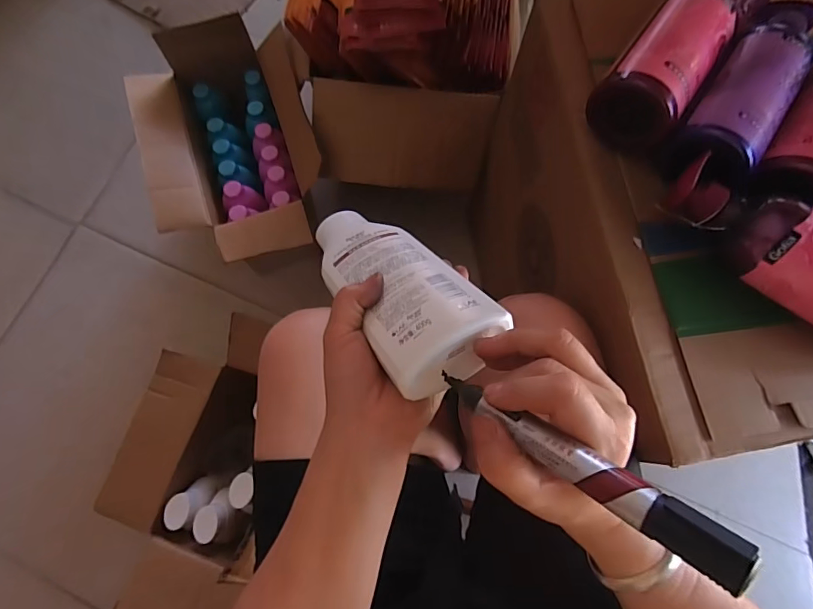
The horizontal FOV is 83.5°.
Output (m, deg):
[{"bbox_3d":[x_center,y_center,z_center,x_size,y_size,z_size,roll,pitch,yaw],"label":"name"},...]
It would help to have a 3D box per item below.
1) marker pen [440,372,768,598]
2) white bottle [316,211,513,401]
[{"bbox_3d":[0.073,0.069,0.214,0.152,0.011,0.017,28,75,43],"label":"marker pen"},{"bbox_3d":[-0.014,-0.023,0.338,0.076,0.034,0.205,-31,42,-7],"label":"white bottle"}]

